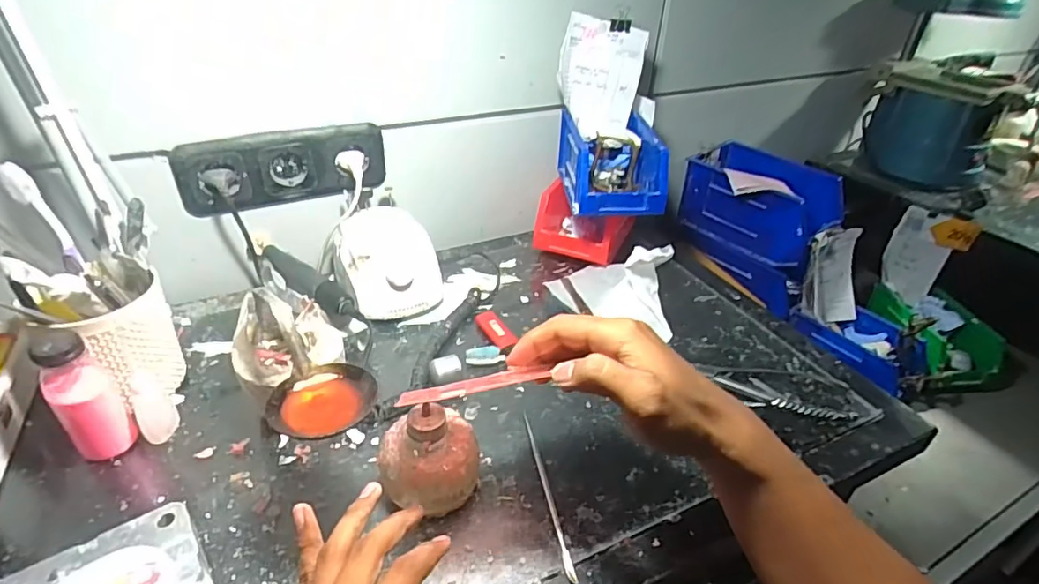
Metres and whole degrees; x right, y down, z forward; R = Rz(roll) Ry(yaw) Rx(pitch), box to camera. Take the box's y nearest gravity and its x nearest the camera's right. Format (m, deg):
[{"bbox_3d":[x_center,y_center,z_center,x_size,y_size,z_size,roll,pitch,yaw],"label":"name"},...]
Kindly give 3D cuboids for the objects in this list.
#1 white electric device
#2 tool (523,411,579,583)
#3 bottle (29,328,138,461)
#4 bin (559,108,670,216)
[{"bbox_3d":[-0.149,-0.036,0.633,0.109,0.062,0.136,-7,36,-14],"label":"white electric device"},{"bbox_3d":[0.021,0.157,0.447,0.007,0.005,0.159,-5,37,-13],"label":"tool"},{"bbox_3d":[-0.340,0.081,0.429,0.035,0.107,0.039,28,42,32],"label":"bottle"},{"bbox_3d":[0.114,-0.154,0.679,0.107,0.077,0.157,-2,35,-7],"label":"bin"}]

